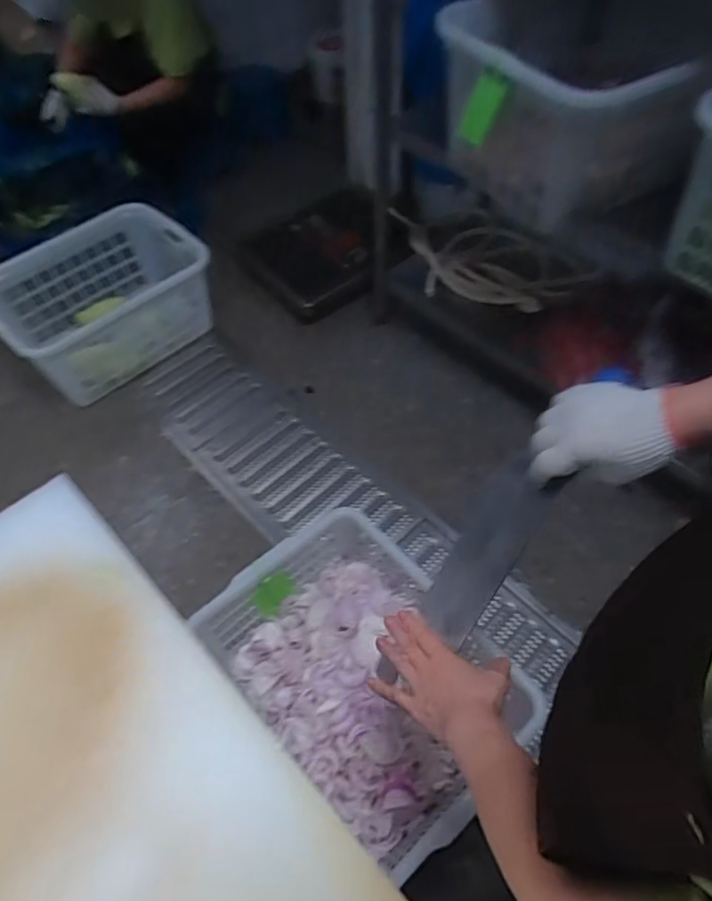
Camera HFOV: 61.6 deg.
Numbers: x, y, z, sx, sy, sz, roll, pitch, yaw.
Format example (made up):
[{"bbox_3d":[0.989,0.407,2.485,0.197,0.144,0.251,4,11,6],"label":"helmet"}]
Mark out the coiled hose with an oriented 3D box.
[{"bbox_3d":[0.341,-0.529,1.702,0.629,0.112,0.264,24,59,17],"label":"coiled hose"}]

